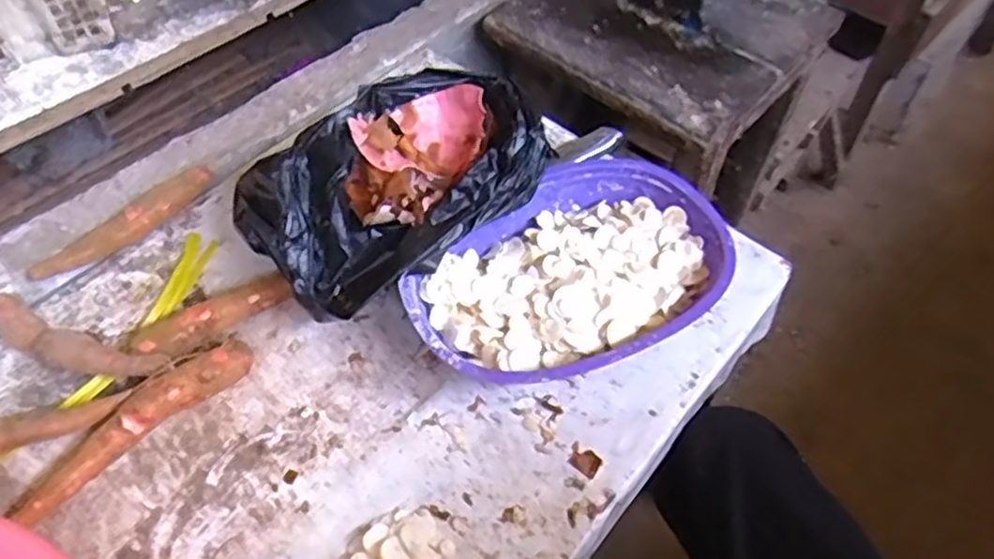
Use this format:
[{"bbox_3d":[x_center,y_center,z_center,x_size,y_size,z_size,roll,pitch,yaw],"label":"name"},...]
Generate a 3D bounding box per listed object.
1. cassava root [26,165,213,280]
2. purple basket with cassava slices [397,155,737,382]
[{"bbox_3d":[-0.382,-0.056,0.744,0.039,0.031,0.195,36,59,23],"label":"cassava root"},{"bbox_3d":[0.067,0.002,0.675,0.302,0.073,0.209,-28,58,-21],"label":"purple basket with cassava slices"}]

